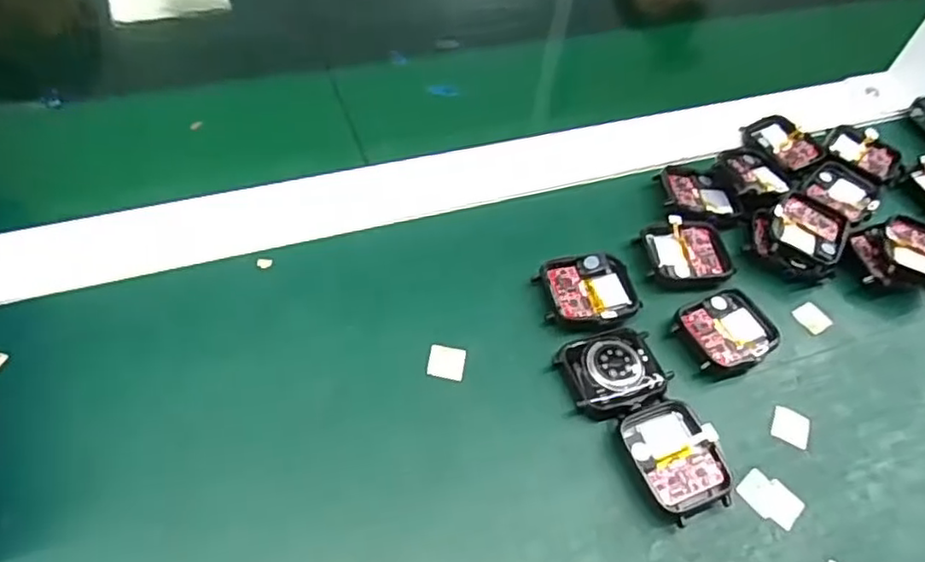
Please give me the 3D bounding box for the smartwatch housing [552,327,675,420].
[{"bbox_3d":[0.068,0.039,0.289,0.045,0.009,0.039,-14,56,-17],"label":"smartwatch housing"}]

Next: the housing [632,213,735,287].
[{"bbox_3d":[0.115,-0.015,0.332,0.045,0.007,0.039,-4,54,-11],"label":"housing"}]

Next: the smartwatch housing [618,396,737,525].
[{"bbox_3d":[0.087,0.073,0.269,0.035,0.013,0.046,-15,56,-18],"label":"smartwatch housing"}]

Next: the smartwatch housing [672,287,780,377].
[{"bbox_3d":[0.125,0.024,0.308,0.044,0.007,0.038,-17,57,-19],"label":"smartwatch housing"}]

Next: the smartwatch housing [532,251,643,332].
[{"bbox_3d":[0.061,0.005,0.311,0.045,0.008,0.038,-4,54,-11],"label":"smartwatch housing"}]

